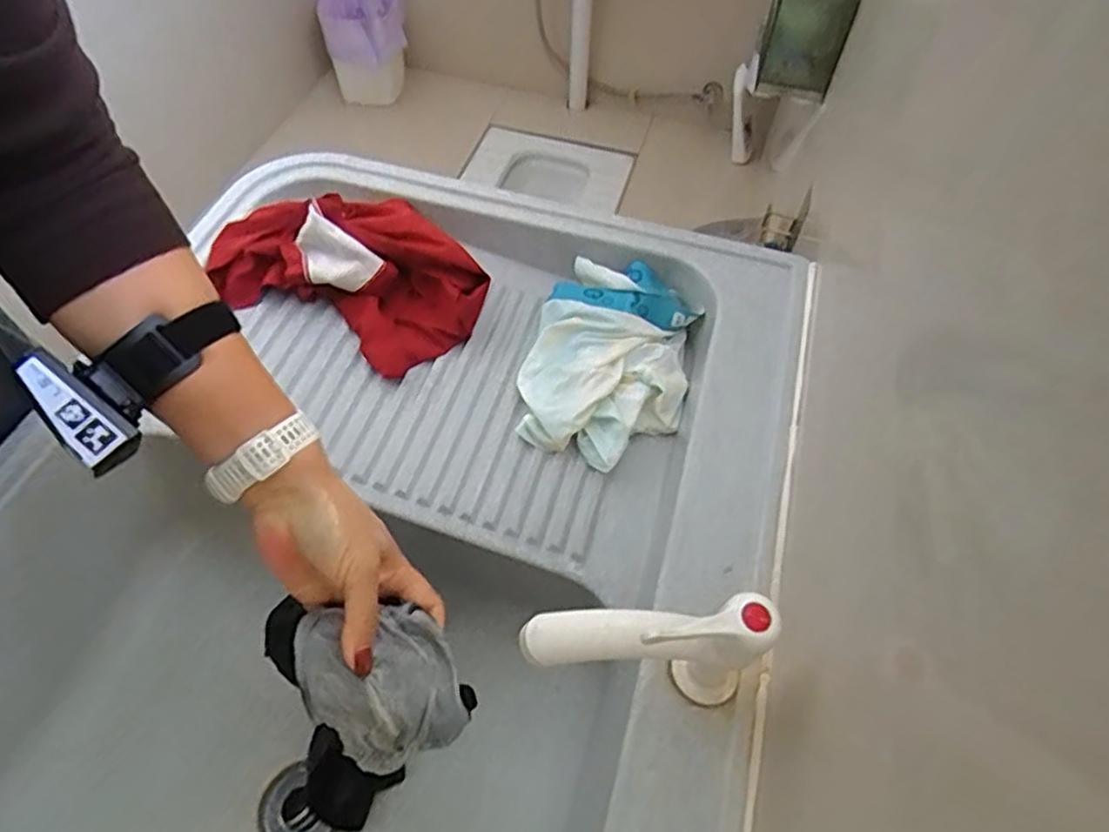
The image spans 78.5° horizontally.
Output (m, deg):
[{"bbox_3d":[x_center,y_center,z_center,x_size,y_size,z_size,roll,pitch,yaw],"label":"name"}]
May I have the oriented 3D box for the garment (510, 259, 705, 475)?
[{"bbox_3d":[0.049,-0.051,0.624,0.148,0.053,0.193,16,57,8],"label":"garment"}]

